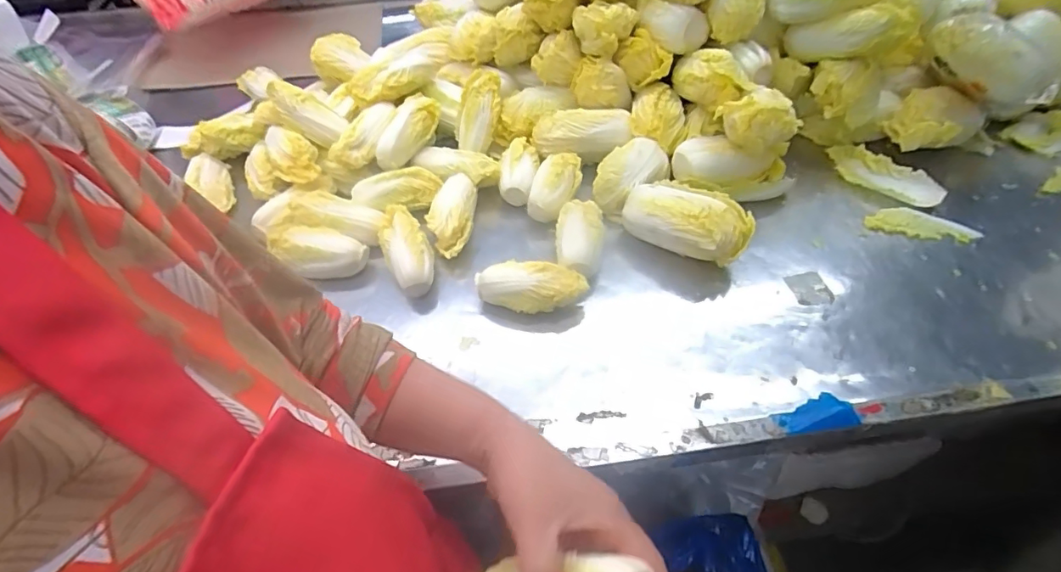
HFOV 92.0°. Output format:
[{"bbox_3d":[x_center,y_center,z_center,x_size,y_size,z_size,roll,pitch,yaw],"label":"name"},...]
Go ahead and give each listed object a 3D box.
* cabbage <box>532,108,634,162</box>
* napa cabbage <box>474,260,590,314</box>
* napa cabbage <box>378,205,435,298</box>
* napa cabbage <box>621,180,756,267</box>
[{"bbox_3d":[0.070,-0.203,0.690,0.132,0.046,0.061,-7,49,-3],"label":"cabbage"},{"bbox_3d":[0.001,0.005,0.562,0.120,0.053,0.051,2,50,4],"label":"napa cabbage"},{"bbox_3d":[-0.143,-0.047,0.585,0.048,0.036,0.115,-20,65,-14],"label":"napa cabbage"},{"bbox_3d":[0.184,-0.072,0.604,0.140,0.077,0.065,30,57,25],"label":"napa cabbage"}]

